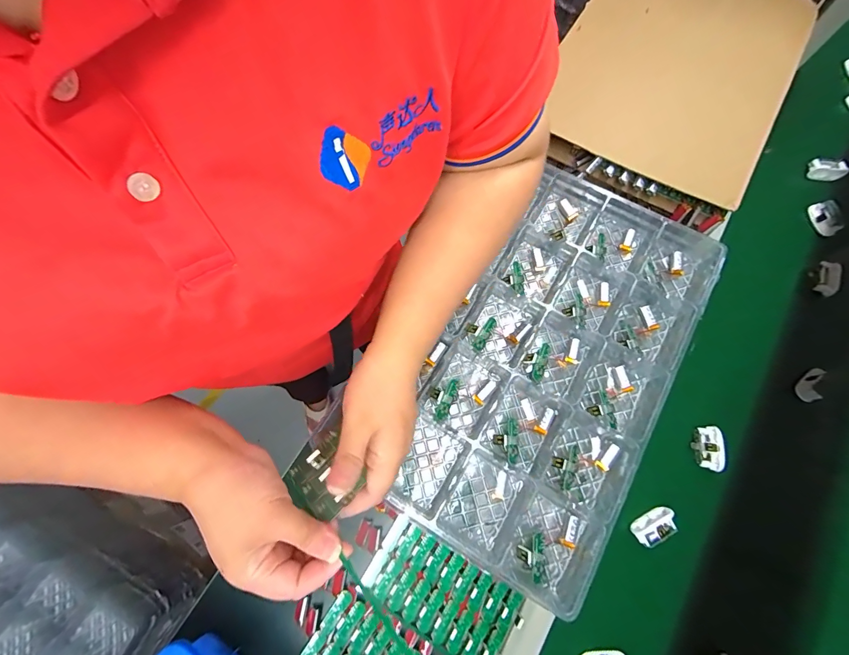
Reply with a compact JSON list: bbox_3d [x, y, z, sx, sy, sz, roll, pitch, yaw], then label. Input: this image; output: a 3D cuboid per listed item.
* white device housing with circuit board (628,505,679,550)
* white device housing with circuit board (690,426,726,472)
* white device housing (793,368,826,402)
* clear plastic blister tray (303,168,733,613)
[{"bbox_3d":[0.303,0.262,0.486,0.058,0.016,0.033,-27,75,-7],"label":"white device housing with circuit board"},{"bbox_3d":[0.392,0.166,0.509,0.025,0.024,0.057,5,73,2],"label":"white device housing with circuit board"},{"bbox_3d":[0.566,0.082,0.543,0.020,0.023,0.054,26,75,8],"label":"white device housing"},{"bbox_3d":[0.156,0.035,0.441,0.266,0.036,0.470,31,76,10],"label":"clear plastic blister tray"}]

